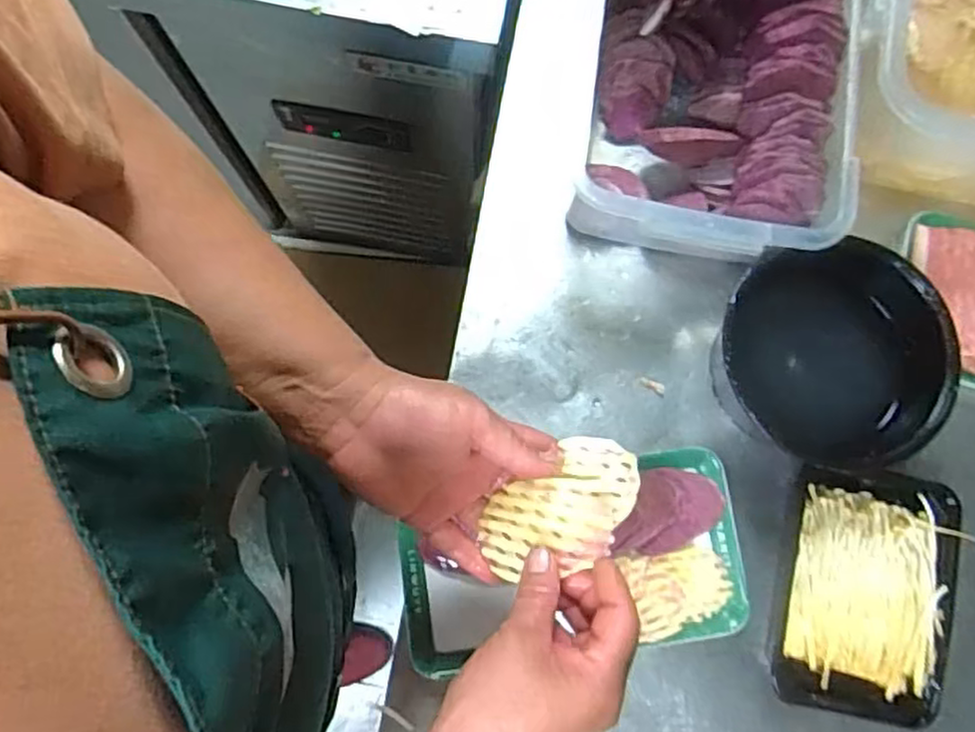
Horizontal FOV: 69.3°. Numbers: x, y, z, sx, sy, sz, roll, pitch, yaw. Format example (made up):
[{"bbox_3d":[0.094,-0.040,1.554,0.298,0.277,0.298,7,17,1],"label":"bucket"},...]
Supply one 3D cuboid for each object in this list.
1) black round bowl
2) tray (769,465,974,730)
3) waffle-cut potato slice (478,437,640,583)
[{"bbox_3d":[0.261,-0.009,0.541,0.151,0.083,0.146,0,79,-1],"label":"black round bowl"},{"bbox_3d":[0.280,0.166,0.528,0.119,0.039,0.180,19,80,3],"label":"tray"},{"bbox_3d":[0.042,0.084,0.400,0.101,0.014,0.061,-40,66,9],"label":"waffle-cut potato slice"}]

